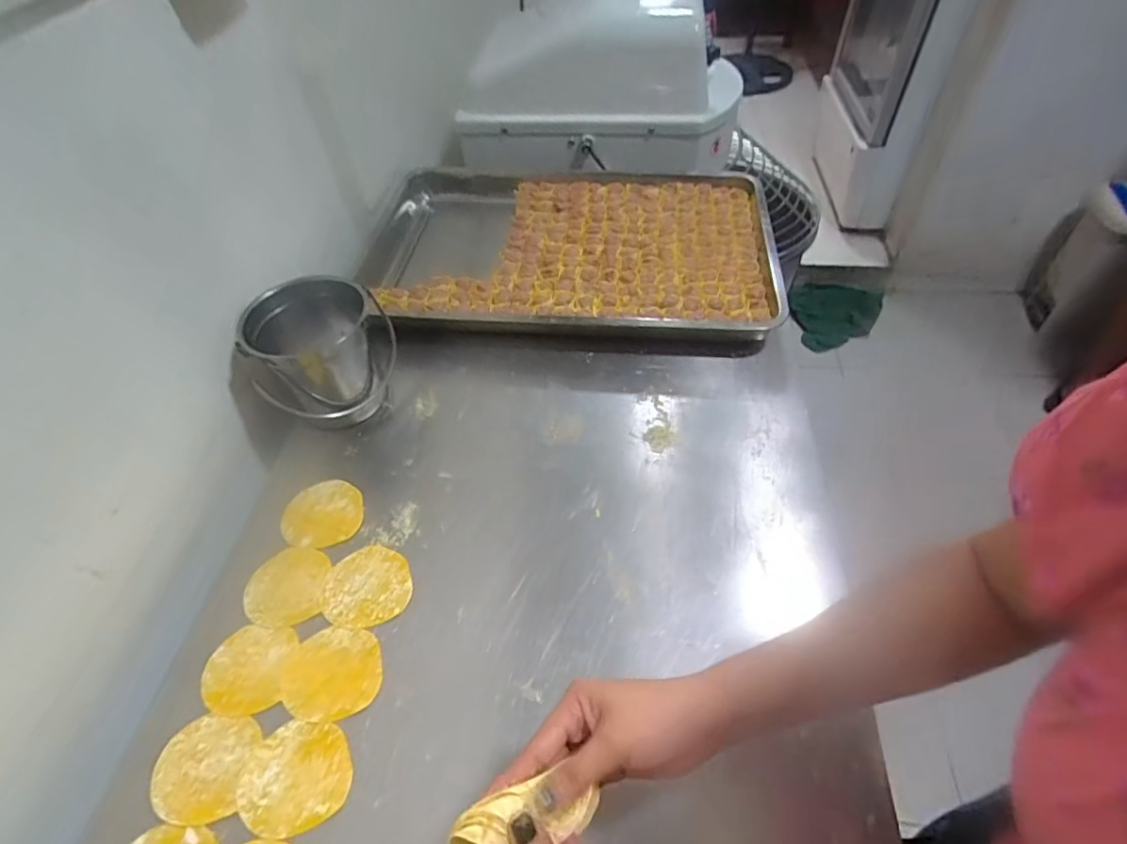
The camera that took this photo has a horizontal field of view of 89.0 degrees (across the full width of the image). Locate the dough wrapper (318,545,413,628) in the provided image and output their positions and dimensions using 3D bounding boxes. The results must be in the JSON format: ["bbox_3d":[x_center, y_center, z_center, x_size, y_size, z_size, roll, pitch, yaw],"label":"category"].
[{"bbox_3d":[-0.190,0.156,0.551,0.083,0.004,0.077,-14,51,-8],"label":"dough wrapper"}]

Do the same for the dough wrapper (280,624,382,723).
[{"bbox_3d":[-0.201,0.218,0.502,0.084,0.004,0.077,10,52,11],"label":"dough wrapper"}]

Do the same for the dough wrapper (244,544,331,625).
[{"bbox_3d":[-0.269,0.158,0.557,0.074,0.004,0.076,-1,51,3],"label":"dough wrapper"}]

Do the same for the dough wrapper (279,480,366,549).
[{"bbox_3d":[-0.255,0.097,0.609,0.079,0.004,0.079,1,51,-2],"label":"dough wrapper"}]

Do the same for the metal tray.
[{"bbox_3d":[-0.010,-0.254,0.855,0.607,0.056,0.386,3,51,6],"label":"metal tray"}]

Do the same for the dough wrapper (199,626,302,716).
[{"bbox_3d":[-0.280,0.218,0.508,0.072,0.004,0.075,1,51,4],"label":"dough wrapper"}]

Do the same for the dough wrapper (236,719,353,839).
[{"bbox_3d":[-0.212,0.279,0.452,0.081,0.004,0.078,-24,53,-16],"label":"dough wrapper"}]

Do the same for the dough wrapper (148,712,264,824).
[{"bbox_3d":[-0.290,0.276,0.462,0.075,0.004,0.075,5,51,7],"label":"dough wrapper"}]

